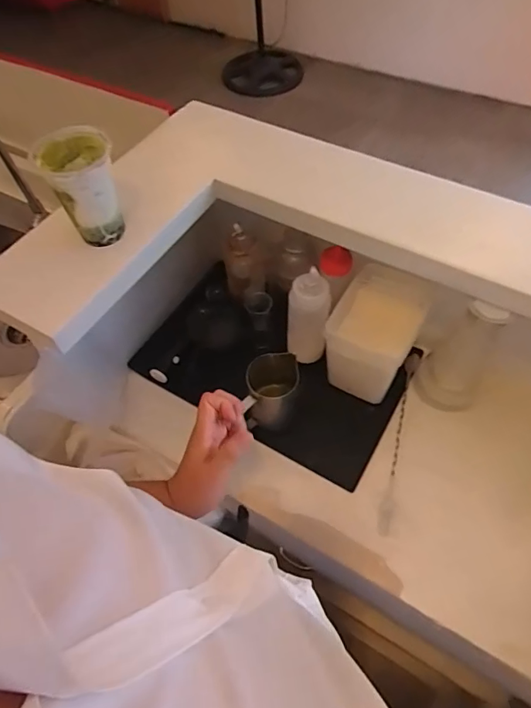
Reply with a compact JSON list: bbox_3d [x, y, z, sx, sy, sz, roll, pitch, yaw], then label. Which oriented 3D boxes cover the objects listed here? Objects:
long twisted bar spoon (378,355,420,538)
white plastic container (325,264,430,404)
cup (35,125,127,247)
[{"bbox_3d":[0.217,0.129,0.743,0.023,0.017,0.306,13,59,12],"label":"long twisted bar spoon"},{"bbox_3d":[0.175,-0.028,0.749,0.120,0.149,0.146,26,63,19],"label":"white plastic container"},{"bbox_3d":[-0.217,-0.204,0.574,0.084,0.118,0.093,-22,59,-10],"label":"cup"}]

